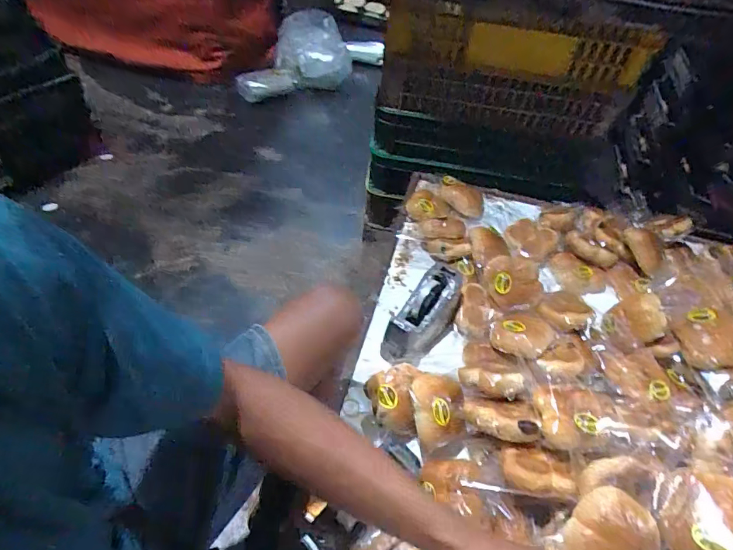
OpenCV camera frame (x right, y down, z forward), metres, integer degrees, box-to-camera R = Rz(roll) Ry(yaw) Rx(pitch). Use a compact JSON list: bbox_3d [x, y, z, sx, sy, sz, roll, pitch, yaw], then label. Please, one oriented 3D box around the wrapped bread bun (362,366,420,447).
[{"bbox_3d":[0.043,0.217,0.764,0.087,0.090,0.112,1,48,-6],"label":"wrapped bread bun"}]

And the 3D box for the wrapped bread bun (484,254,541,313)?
[{"bbox_3d":[0.302,0.013,0.912,0.089,0.063,0.113,-23,55,-25],"label":"wrapped bread bun"}]

